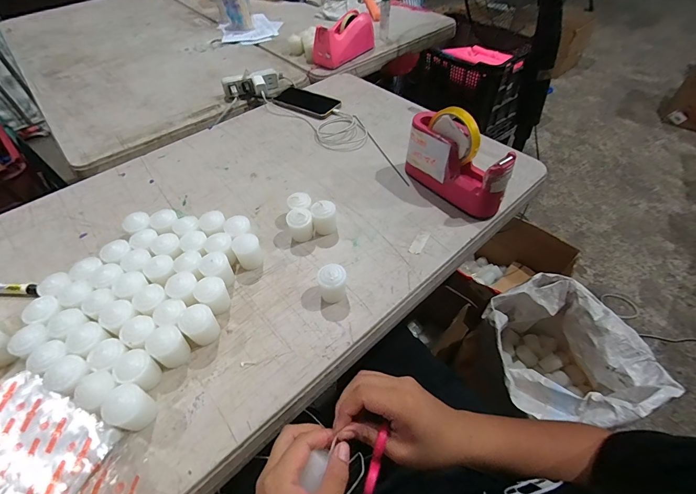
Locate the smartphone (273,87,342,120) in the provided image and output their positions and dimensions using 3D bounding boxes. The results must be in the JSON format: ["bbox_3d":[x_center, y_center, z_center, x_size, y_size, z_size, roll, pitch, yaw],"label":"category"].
[{"bbox_3d":[-0.101,-0.343,0.788,0.164,0.010,0.081,25,56,20],"label":"smartphone"}]

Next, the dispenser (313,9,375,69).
[{"bbox_3d":[-0.012,-0.576,0.923,0.181,0.088,0.074,-37,59,-24],"label":"dispenser"}]

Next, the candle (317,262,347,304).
[{"bbox_3d":[-0.020,0.050,0.445,0.036,0.049,0.032,-11,52,-7],"label":"candle"}]

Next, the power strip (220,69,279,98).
[{"bbox_3d":[-0.237,-0.402,0.821,0.136,0.043,0.048,-26,55,-18],"label":"power strip"}]

